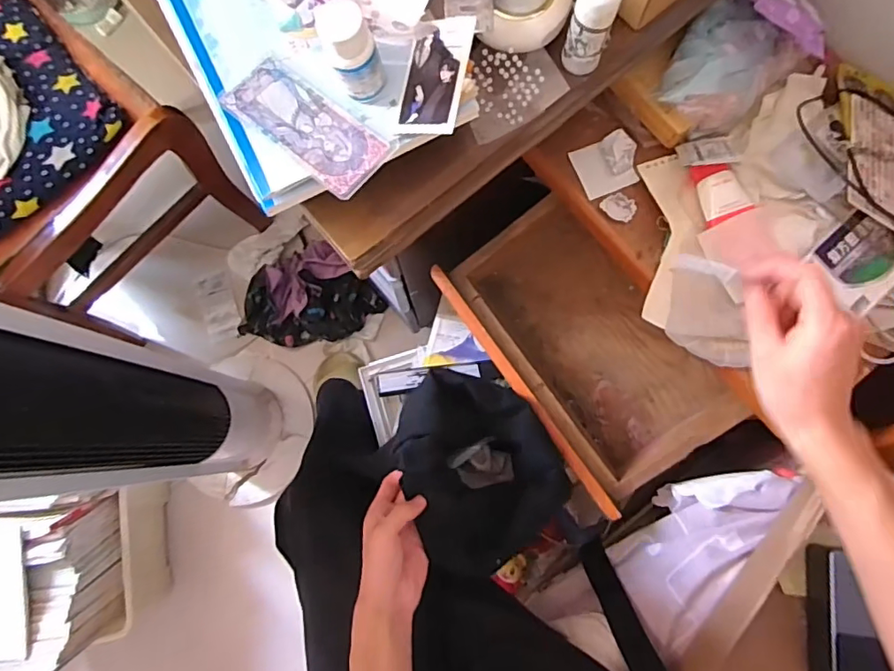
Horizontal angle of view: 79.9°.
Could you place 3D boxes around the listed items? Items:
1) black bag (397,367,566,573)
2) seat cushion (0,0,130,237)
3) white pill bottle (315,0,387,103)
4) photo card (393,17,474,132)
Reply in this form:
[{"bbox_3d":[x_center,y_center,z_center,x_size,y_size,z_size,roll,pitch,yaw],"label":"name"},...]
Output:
[{"bbox_3d":[0.039,0.140,0.626,0.152,0.205,0.198,-41,80,-7],"label":"black bag"},{"bbox_3d":[-0.740,-0.327,0.820,0.382,0.042,0.375,-43,80,-7],"label":"seat cushion"},{"bbox_3d":[-0.063,-0.191,0.364,0.034,0.063,0.033,-19,78,-3],"label":"white pill bottle"},{"bbox_3d":[-0.009,-0.189,0.385,0.045,0.011,0.086,7,83,22],"label":"photo card"}]

